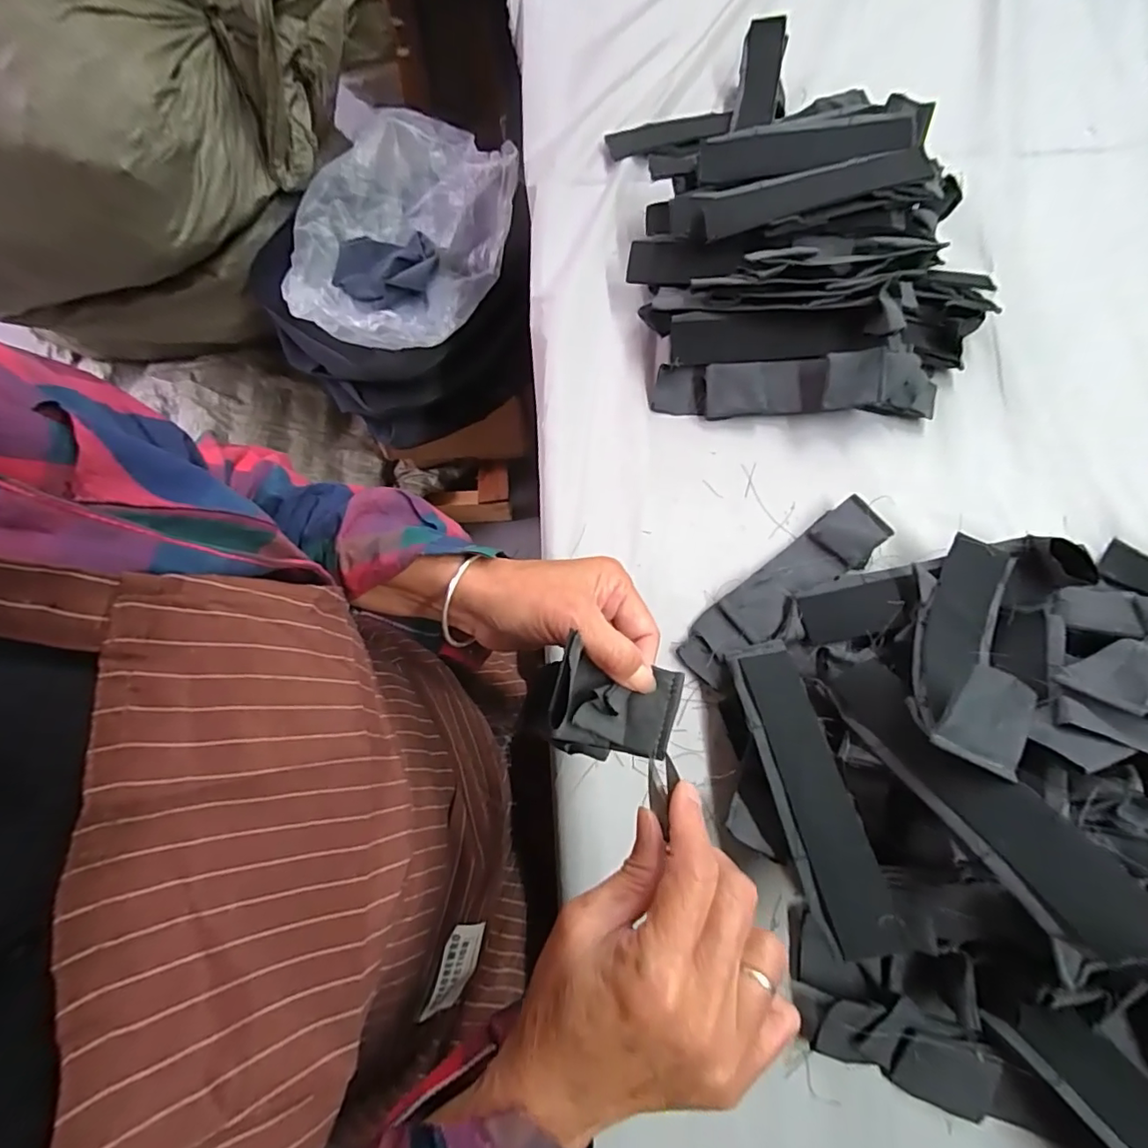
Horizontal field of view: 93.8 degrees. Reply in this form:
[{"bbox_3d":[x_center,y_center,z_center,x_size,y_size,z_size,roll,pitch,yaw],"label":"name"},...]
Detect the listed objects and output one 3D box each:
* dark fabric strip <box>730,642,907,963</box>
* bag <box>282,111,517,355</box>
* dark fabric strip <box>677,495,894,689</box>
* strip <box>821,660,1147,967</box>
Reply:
[{"bbox_3d":[0.153,0.134,0.352,0.048,0.014,0.191,-10,57,-2],"label":"dark fabric strip"},{"bbox_3d":[-0.291,-0.550,0.867,0.317,0.118,0.393,24,73,10],"label":"bag"},{"bbox_3d":[0.166,0.012,0.429,0.192,0.025,0.047,-37,74,-10],"label":"dark fabric strip"},{"bbox_3d":[0.219,0.117,0.305,0.040,0.019,0.181,-19,30,-5],"label":"strip"}]

